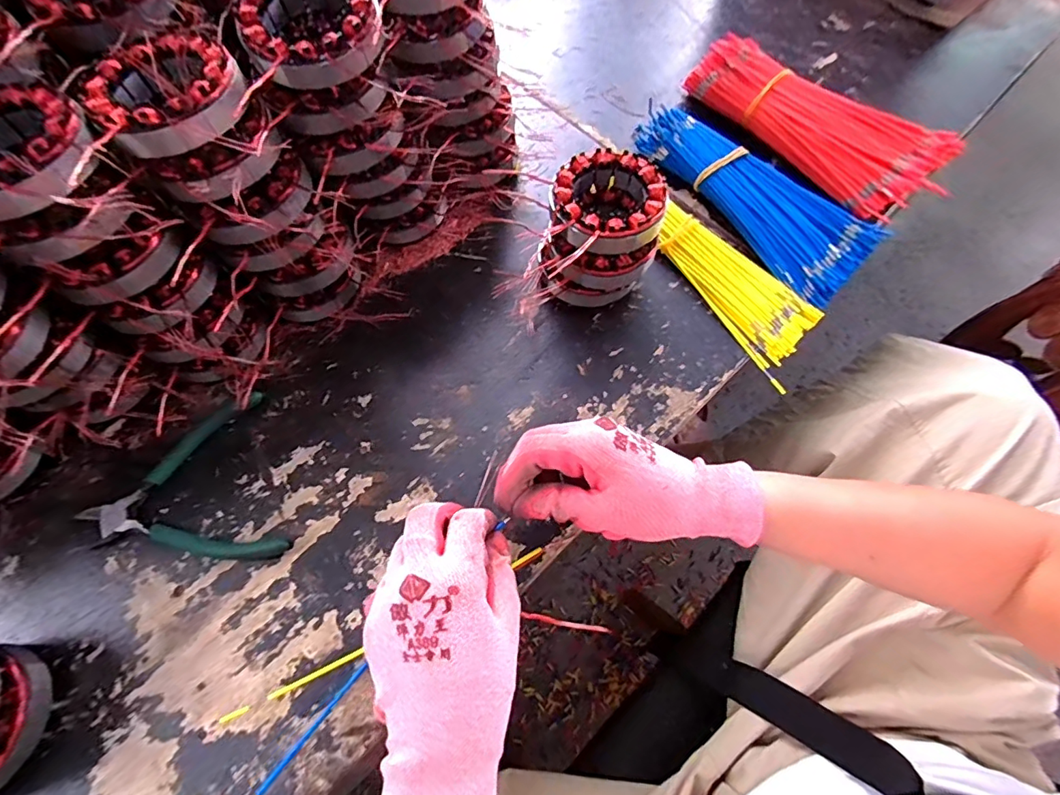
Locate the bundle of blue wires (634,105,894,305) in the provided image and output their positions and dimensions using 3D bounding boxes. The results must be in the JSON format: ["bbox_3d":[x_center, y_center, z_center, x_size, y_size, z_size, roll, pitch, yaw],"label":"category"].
[{"bbox_3d":[0.211,-0.198,0.480,0.096,0.037,0.253,-34,72,-14],"label":"bundle of blue wires"}]

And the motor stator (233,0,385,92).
[{"bbox_3d":[-0.140,-0.239,0.324,0.085,0.034,0.089,-16,68,-8],"label":"motor stator"}]

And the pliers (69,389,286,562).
[{"bbox_3d":[-0.262,0.073,0.372,0.137,0.013,0.131,-18,68,-8],"label":"pliers"}]

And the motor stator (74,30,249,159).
[{"bbox_3d":[-0.216,-0.181,0.299,0.083,0.026,0.083,-40,73,-16],"label":"motor stator"}]

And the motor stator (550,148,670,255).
[{"bbox_3d":[0.059,-0.146,0.391,0.084,0.043,0.087,0,67,-1],"label":"motor stator"}]

